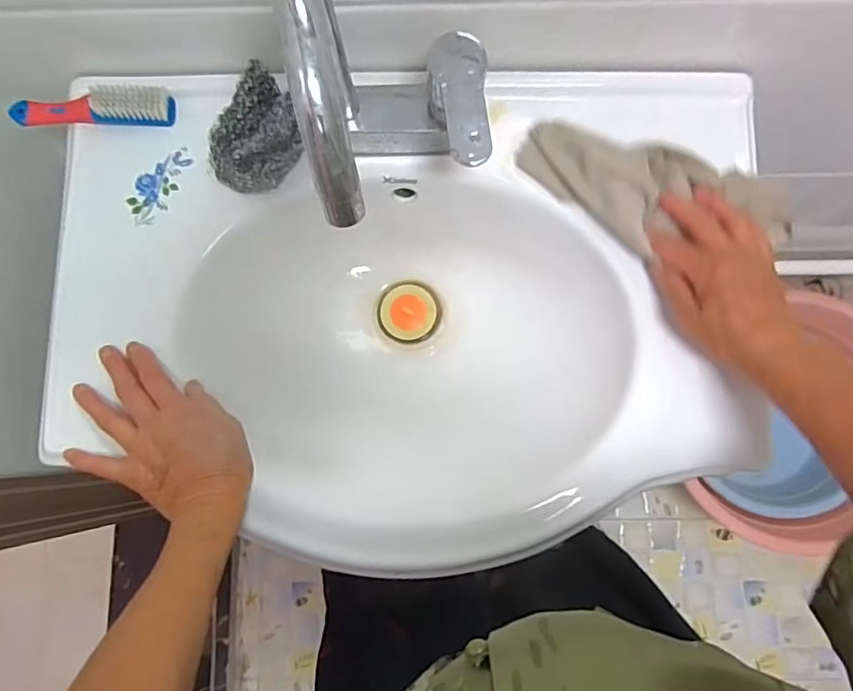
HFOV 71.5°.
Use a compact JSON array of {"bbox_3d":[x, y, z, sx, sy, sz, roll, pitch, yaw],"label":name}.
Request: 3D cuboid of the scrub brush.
[{"bbox_3d":[-0.302,-0.211,0.525,0.148,0.029,0.031,-3,81,2],"label":"scrub brush"}]

